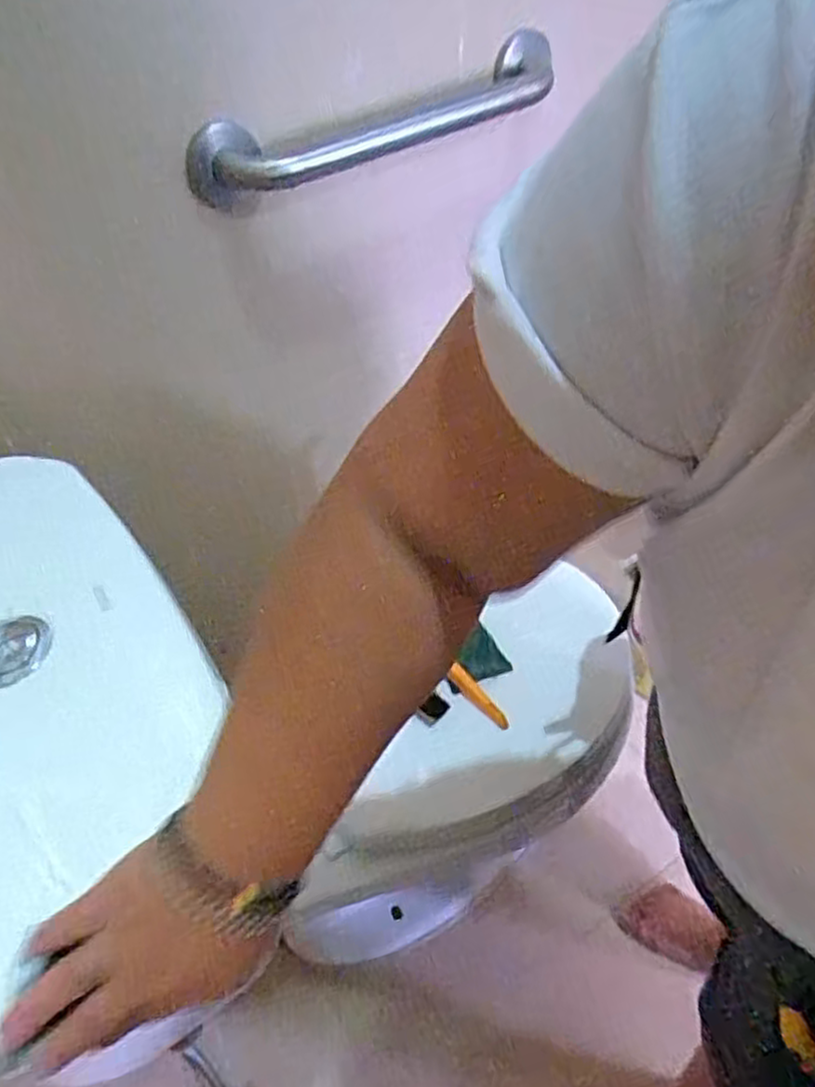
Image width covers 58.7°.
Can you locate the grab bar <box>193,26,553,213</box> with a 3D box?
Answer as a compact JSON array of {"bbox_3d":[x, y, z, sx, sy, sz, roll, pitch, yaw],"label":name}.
[{"bbox_3d":[-0.012,-0.462,0.765,0.487,0.070,0.069,-31,53,-21],"label":"grab bar"}]

